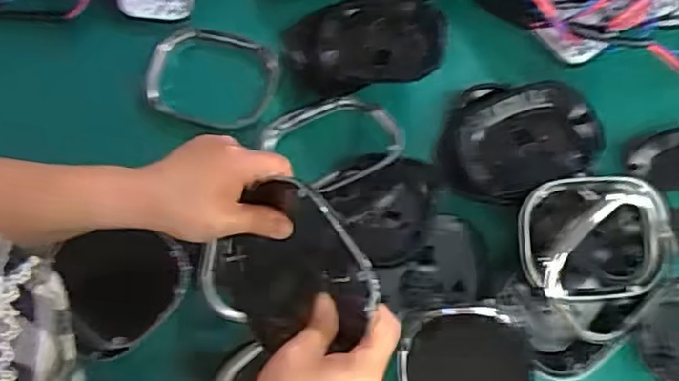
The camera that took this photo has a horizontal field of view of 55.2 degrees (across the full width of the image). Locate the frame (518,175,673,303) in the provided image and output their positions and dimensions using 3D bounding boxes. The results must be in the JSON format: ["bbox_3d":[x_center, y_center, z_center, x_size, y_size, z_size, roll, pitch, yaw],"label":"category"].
[{"bbox_3d":[0.257,0.049,0.649,0.149,0.019,0.123,-5,91,1],"label":"frame"}]

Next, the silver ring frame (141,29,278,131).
[{"bbox_3d":[-0.145,-0.136,0.751,0.146,0.021,0.119,16,70,7],"label":"silver ring frame"}]

